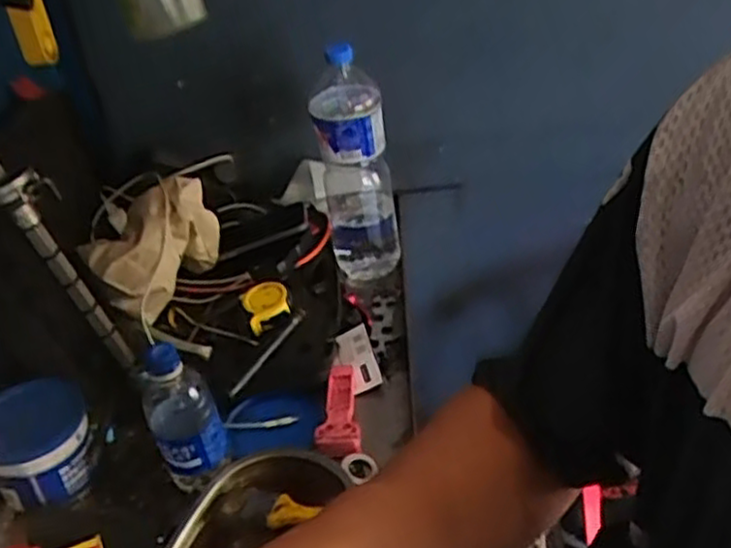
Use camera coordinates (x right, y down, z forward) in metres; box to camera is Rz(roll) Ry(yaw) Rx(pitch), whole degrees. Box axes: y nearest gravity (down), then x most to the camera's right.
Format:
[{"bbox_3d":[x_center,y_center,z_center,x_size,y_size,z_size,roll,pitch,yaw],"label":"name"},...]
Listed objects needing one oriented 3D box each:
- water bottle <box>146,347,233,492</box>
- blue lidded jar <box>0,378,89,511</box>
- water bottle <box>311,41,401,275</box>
[{"bbox_3d":[-0.178,0.127,0.698,0.062,0.154,0.069,-20,37,-19],"label":"water bottle"},{"bbox_3d":[-0.323,0.166,0.728,0.091,0.082,0.098,-19,37,-17],"label":"blue lidded jar"},{"bbox_3d":[-0.012,-0.130,0.934,0.097,0.295,0.100,-5,35,2],"label":"water bottle"}]

